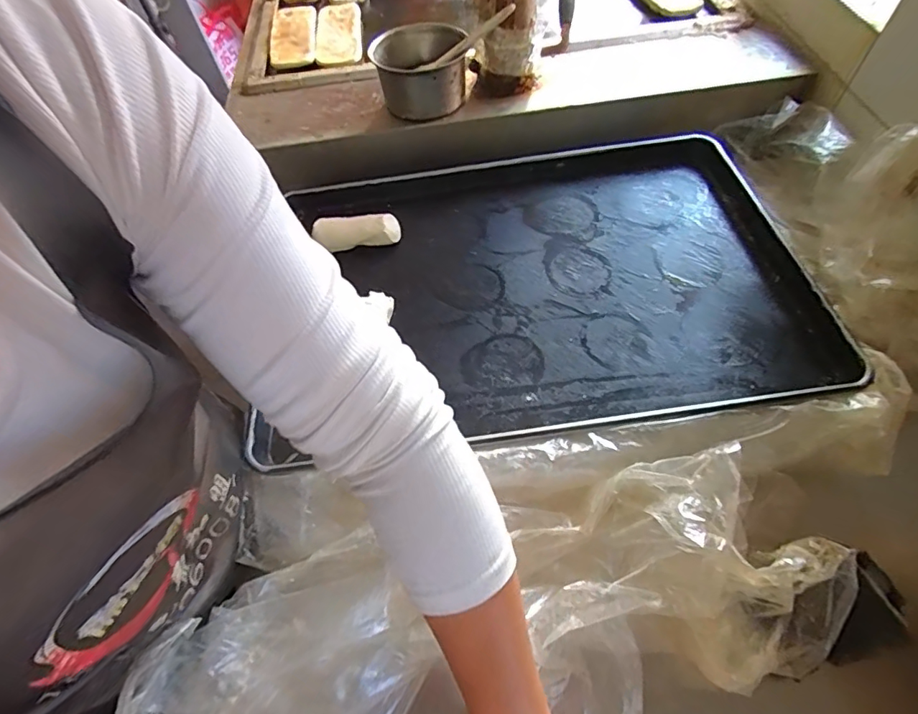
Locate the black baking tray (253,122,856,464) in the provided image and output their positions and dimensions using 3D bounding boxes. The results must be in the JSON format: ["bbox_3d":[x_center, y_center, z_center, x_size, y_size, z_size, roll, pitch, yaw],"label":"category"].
[{"bbox_3d":[0.095,-0.109,0.570,0.551,0.054,0.425,-7,62,0],"label":"black baking tray"}]

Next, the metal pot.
[{"bbox_3d":[-0.054,-0.386,0.671,0.122,0.078,0.114,-2,58,4],"label":"metal pot"}]

